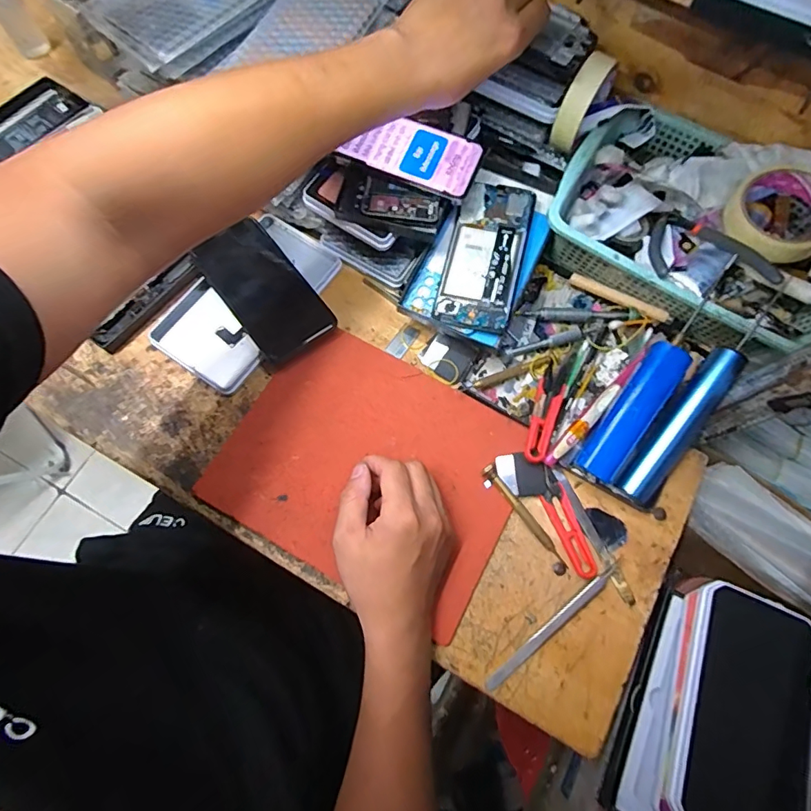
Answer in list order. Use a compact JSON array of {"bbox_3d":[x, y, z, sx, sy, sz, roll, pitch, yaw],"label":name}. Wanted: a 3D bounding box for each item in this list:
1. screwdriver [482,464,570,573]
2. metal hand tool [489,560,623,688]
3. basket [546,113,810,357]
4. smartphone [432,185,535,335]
[{"bbox_3d":[0.108,0.097,0.432,0.011,0.016,0.108,-39,78,-13],"label":"screwdriver"},{"bbox_3d":[0.128,0.183,0.410,0.154,0.011,0.012,-36,77,-13],"label":"metal hand tool"},{"bbox_3d":[0.283,-0.166,0.477,0.266,0.065,0.180,39,75,10],"label":"basket"},{"bbox_3d":[0.079,-0.146,0.469,0.068,0.008,0.154,13,78,11],"label":"smartphone"}]

